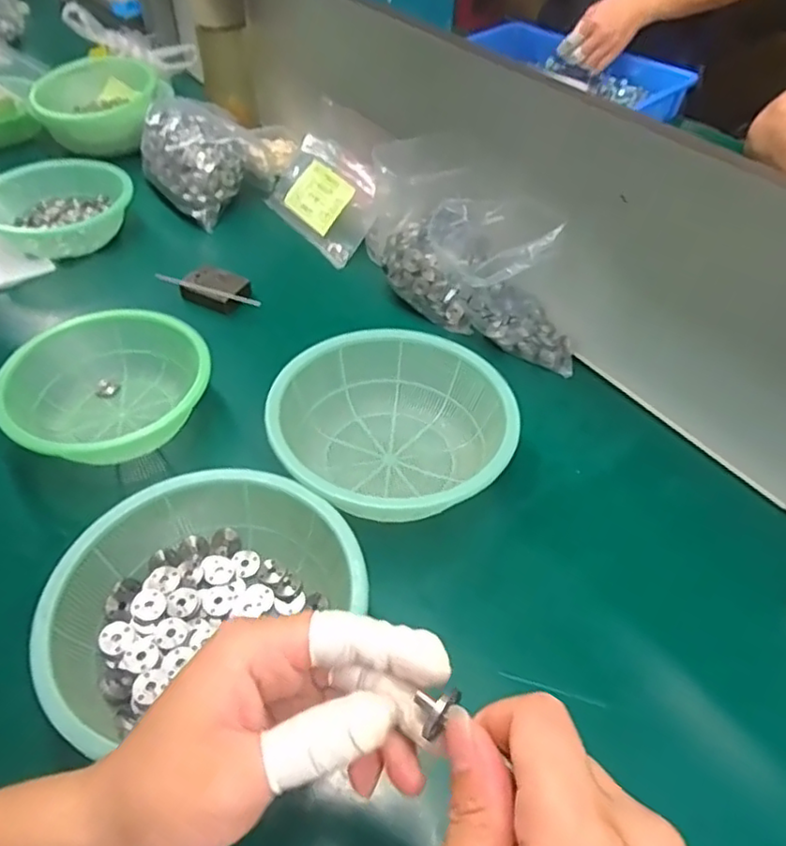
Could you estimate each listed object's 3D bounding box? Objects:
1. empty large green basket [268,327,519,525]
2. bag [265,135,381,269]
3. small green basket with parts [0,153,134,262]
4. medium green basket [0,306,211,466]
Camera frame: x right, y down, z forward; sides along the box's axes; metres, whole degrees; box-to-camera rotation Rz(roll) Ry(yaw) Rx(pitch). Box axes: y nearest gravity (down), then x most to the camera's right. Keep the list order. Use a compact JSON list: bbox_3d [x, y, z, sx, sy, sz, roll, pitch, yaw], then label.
[{"bbox_3d":[-0.002,0.006,0.502,0.167,0.066,0.172,1,47,-1],"label":"empty large green basket"},{"bbox_3d":[-0.085,-0.273,0.759,0.104,0.017,0.186,-51,56,12],"label":"bag"},{"bbox_3d":[-0.392,-0.254,0.742,0.160,0.055,0.133,-27,53,-25],"label":"small green basket with parts"},{"bbox_3d":[-0.243,-0.031,0.533,0.158,0.066,0.150,1,47,-1],"label":"medium green basket"}]

